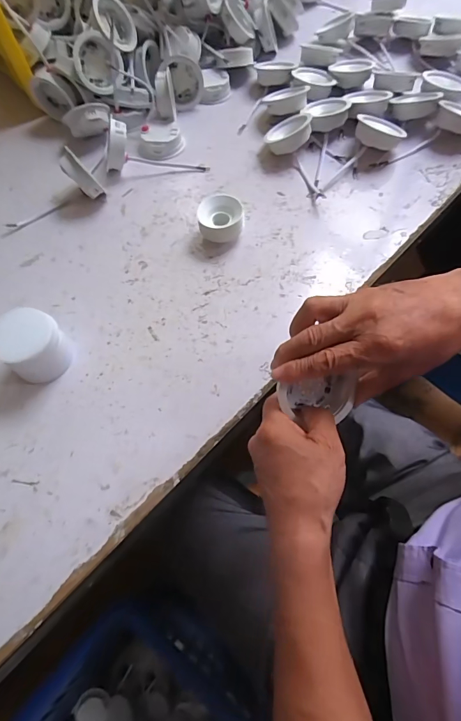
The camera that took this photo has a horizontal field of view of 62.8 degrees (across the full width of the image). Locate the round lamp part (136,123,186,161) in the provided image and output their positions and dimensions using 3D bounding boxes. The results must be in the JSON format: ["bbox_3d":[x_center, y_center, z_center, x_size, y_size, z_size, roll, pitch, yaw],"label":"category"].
[{"bbox_3d":[-0.106,-0.332,0.569,0.071,0.025,0.060,-16,63,-5],"label":"round lamp part"}]

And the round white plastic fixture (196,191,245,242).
[{"bbox_3d":[-0.012,-0.177,0.484,0.056,0.036,0.061,-7,63,0],"label":"round white plastic fixture"}]

